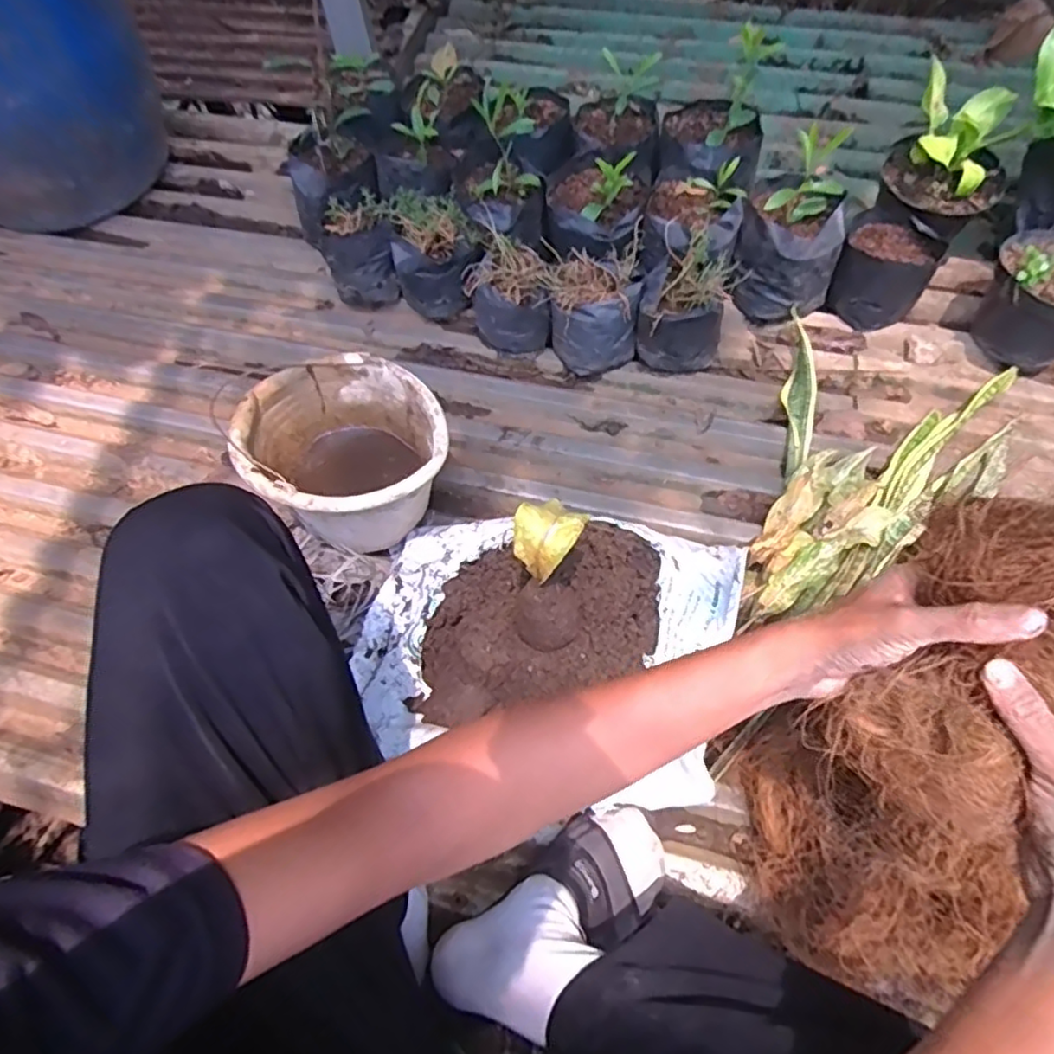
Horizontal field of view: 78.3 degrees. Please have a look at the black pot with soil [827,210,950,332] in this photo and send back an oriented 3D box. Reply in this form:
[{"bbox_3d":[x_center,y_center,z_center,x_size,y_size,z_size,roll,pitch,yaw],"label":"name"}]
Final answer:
[{"bbox_3d":[0.538,-0.388,0.990,0.129,0.119,0.142,29,70,14],"label":"black pot with soil"}]

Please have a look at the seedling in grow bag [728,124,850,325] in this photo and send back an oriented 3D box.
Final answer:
[{"bbox_3d":[0.394,-0.440,0.959,0.152,0.199,0.172,17,67,9],"label":"seedling in grow bag"}]

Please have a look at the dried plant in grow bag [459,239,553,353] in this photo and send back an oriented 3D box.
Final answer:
[{"bbox_3d":[-0.019,-0.342,0.996,0.114,0.110,0.141,-38,70,-15],"label":"dried plant in grow bag"}]

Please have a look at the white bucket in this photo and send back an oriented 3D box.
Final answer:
[{"bbox_3d":[-0.217,-0.077,0.825,0.217,0.181,0.238,-1,66,1],"label":"white bucket"}]

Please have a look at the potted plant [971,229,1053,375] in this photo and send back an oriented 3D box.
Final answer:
[{"bbox_3d":[0.740,-0.329,0.928,0.170,0.138,0.169,-40,71,-15],"label":"potted plant"}]

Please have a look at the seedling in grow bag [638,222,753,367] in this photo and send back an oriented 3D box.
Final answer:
[{"bbox_3d":[0.231,-0.318,0.960,0.130,0.133,0.149,25,69,12],"label":"seedling in grow bag"}]

